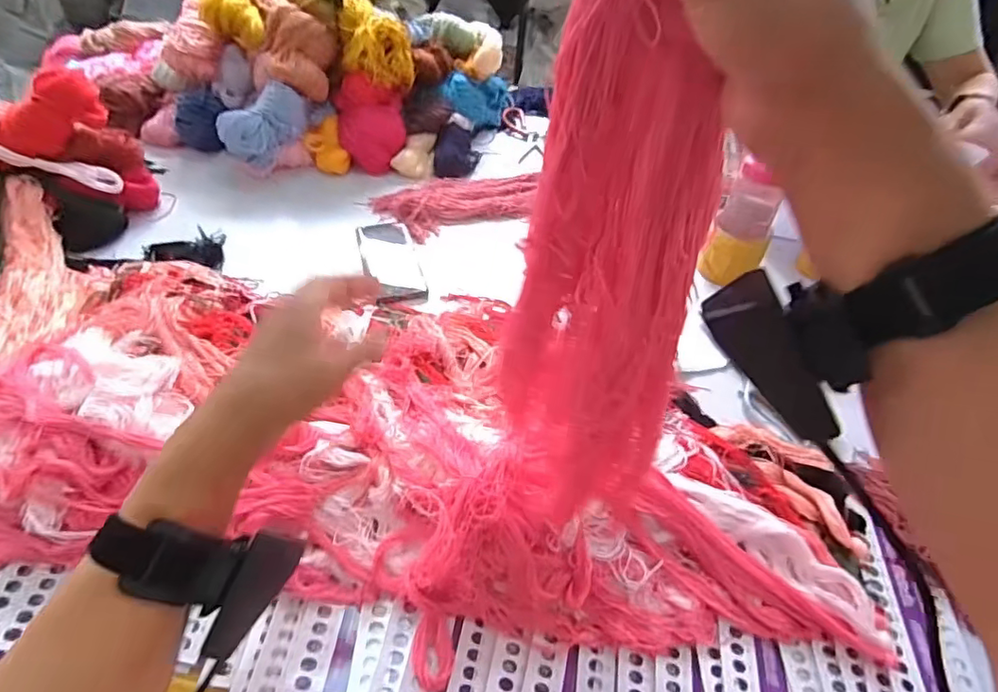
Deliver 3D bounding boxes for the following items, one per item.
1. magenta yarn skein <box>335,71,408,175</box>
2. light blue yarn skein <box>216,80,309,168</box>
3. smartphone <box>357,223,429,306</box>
[{"bbox_3d":[-0.212,-0.373,0.959,0.110,0.125,0.093,-7,47,-13],"label":"magenta yarn skein"},{"bbox_3d":[-0.365,-0.344,0.893,0.134,0.090,0.071,-19,52,-21],"label":"light blue yarn skein"},{"bbox_3d":[-0.151,-0.118,0.804,0.074,0.016,0.166,-10,47,-15],"label":"smartphone"}]

